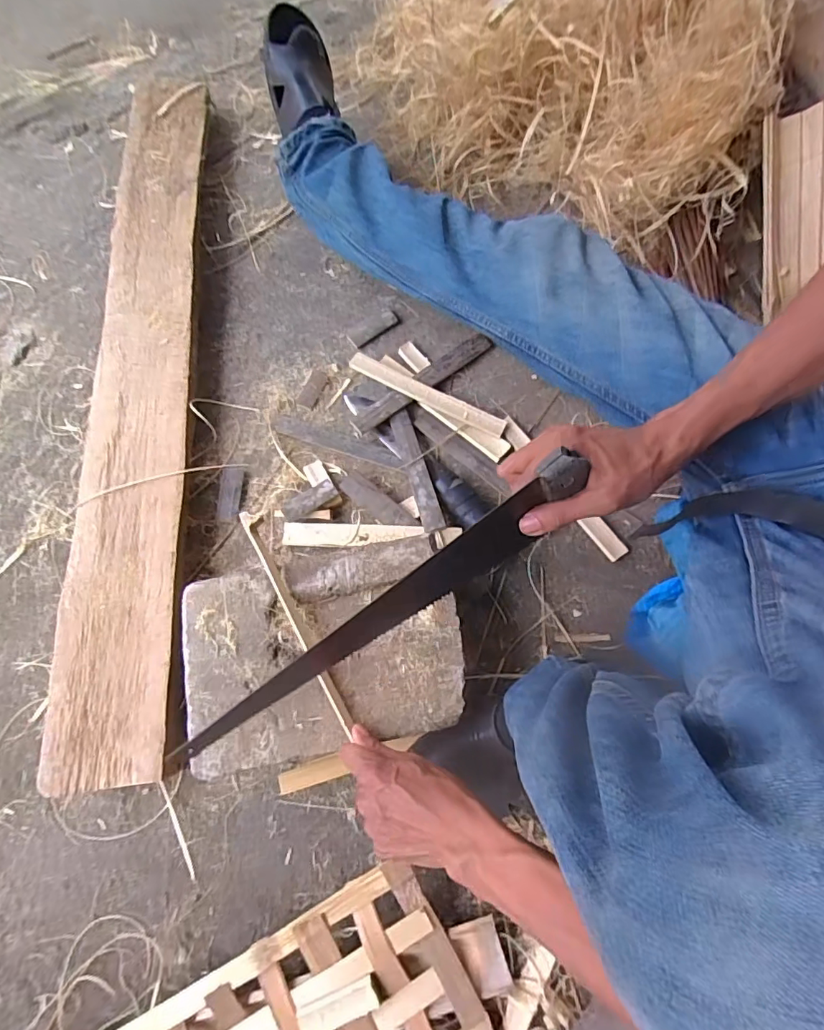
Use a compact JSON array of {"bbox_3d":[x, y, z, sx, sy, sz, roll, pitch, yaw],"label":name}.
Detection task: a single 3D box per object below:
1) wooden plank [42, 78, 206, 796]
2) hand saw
[{"bbox_3d":[-0.370,-0.206,0.688,0.127,0.023,1.043,-3,72,-4],"label":"wooden plank"},{"bbox_3d":[-0.021,0.077,0.398,0.367,0.067,0.024,-37,72,6],"label":"hand saw"}]

